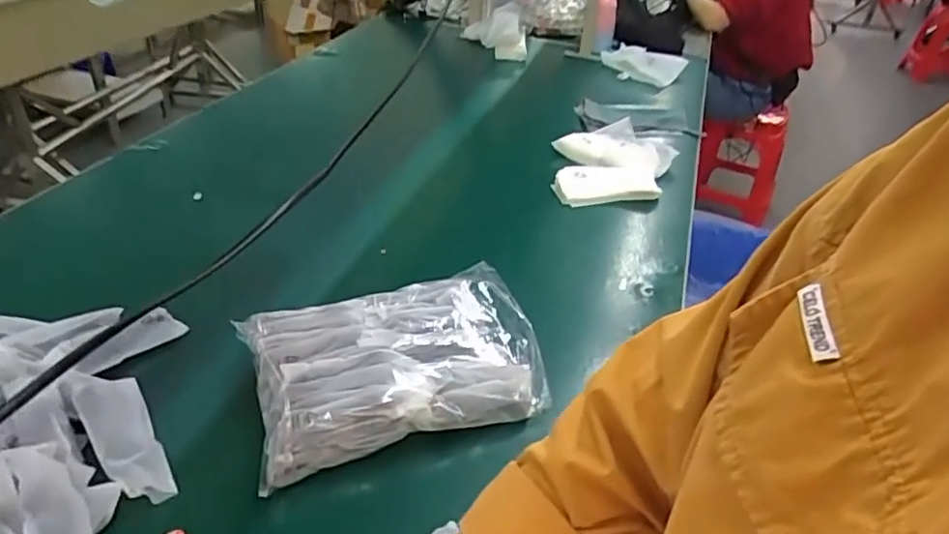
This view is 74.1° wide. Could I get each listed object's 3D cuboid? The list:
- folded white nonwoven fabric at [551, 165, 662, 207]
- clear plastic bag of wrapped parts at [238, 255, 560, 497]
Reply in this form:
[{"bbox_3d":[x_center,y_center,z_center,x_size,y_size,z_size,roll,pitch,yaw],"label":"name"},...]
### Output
[{"bbox_3d":[0.233,-0.148,1.122,0.182,0.031,0.098,-4,37,-12],"label":"folded white nonwoven fabric"},{"bbox_3d":[-0.094,0.098,0.708,0.310,0.073,0.213,-12,39,-21],"label":"clear plastic bag of wrapped parts"}]

